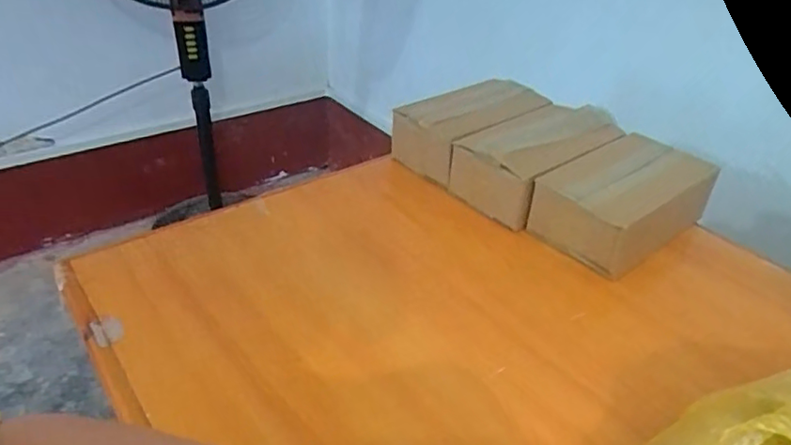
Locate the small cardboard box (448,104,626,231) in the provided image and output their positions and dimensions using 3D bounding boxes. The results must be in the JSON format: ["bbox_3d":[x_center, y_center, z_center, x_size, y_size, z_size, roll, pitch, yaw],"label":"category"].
[{"bbox_3d":[0.178,-0.083,0.741,0.217,0.076,0.130,-23,40,-35],"label":"small cardboard box"}]

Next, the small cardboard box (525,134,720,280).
[{"bbox_3d":[0.254,-0.026,0.655,0.193,0.070,0.120,-21,39,-33],"label":"small cardboard box"}]

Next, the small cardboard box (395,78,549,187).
[{"bbox_3d":[0.095,-0.128,0.797,0.221,0.080,0.125,-23,40,-34],"label":"small cardboard box"}]

